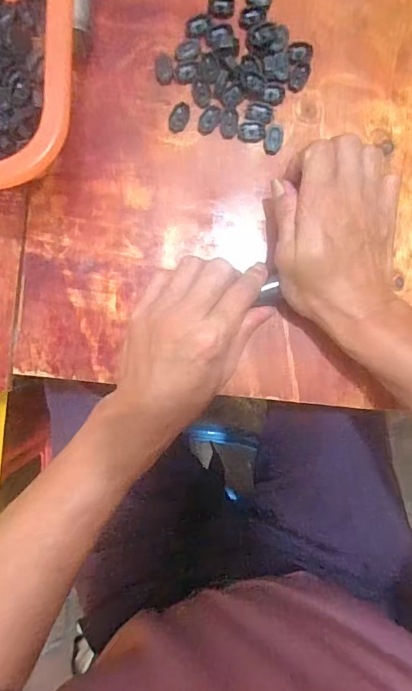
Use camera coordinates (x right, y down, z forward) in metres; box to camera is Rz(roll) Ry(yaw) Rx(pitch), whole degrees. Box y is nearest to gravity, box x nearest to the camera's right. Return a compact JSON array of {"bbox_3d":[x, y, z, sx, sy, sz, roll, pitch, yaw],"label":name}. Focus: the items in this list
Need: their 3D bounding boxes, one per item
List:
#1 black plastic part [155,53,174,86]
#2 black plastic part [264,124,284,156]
[{"bbox_3d":[-0.033,-0.222,0.365,0.014,0.004,0.025,-6,92,-2],"label":"black plastic part"},{"bbox_3d":[0.055,-0.166,0.365,0.015,0.006,0.023,9,91,-2],"label":"black plastic part"}]

